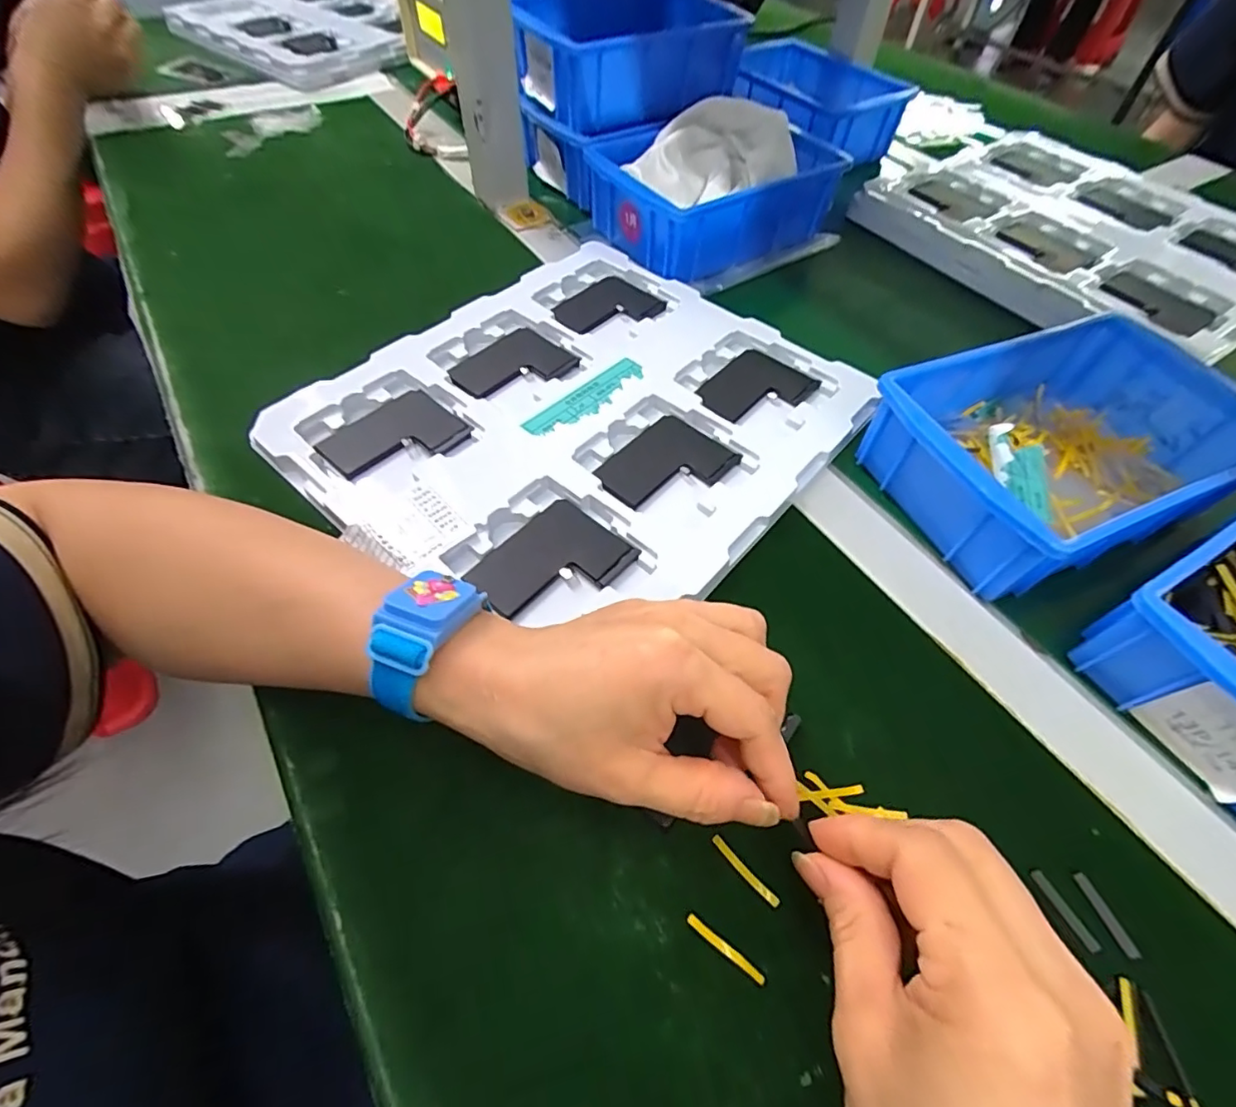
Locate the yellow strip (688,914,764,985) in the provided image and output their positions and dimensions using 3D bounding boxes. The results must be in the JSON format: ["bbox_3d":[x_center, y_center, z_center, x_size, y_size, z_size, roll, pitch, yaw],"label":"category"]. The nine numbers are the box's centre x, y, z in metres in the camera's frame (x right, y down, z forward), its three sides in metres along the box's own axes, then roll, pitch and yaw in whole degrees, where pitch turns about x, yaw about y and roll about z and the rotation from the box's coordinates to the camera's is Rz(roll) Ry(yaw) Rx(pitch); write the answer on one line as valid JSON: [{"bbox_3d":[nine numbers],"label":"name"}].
[{"bbox_3d":[0.041,0.150,0.213,0.033,0.004,0.004,32,60,19],"label":"yellow strip"}]

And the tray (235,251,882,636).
[{"bbox_3d":[-0.024,-0.090,0.367,0.274,0.017,0.309,37,62,21],"label":"tray"}]

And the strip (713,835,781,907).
[{"bbox_3d":[0.052,0.129,0.227,0.004,0.004,0.033,-36,64,-23],"label":"strip"}]

